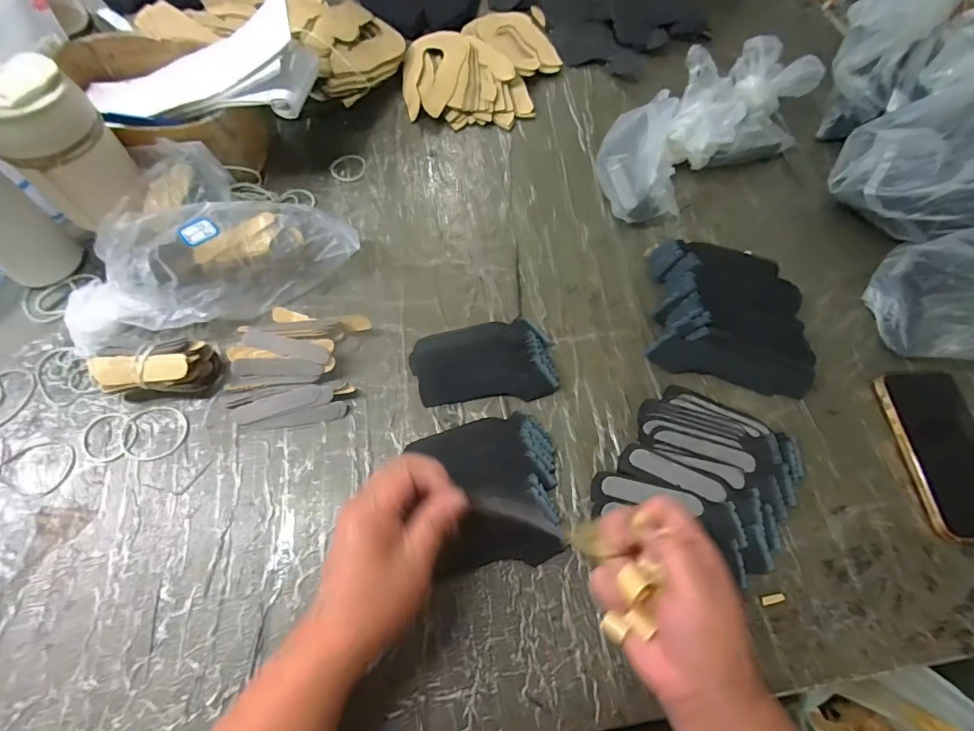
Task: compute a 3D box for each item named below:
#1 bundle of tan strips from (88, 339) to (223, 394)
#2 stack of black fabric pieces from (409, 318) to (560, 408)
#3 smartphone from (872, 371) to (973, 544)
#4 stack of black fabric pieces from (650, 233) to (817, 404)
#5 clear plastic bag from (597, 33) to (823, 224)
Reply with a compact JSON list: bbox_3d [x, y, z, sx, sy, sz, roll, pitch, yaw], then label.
[{"bbox_3d":[-0.293,0.003,0.402,0.094,0.039,0.043,-3,65,-3],"label":"bundle of tan strips"},{"bbox_3d":[-0.003,-0.006,0.428,0.130,0.021,0.078,-4,65,-4],"label":"stack of black fabric pieces"},{"bbox_3d":[0.409,0.075,0.405,0.084,0.009,0.149,-2,65,-3],"label":"smartphone"},{"bbox_3d":[0.237,-0.057,0.448,0.140,0.034,0.151,9,65,2],"label":"stack of black fabric pieces"},{"bbox_3d":[0.242,-0.278,0.531,0.281,0.082,0.140,-32,70,-16],"label":"clear plastic bag"}]

